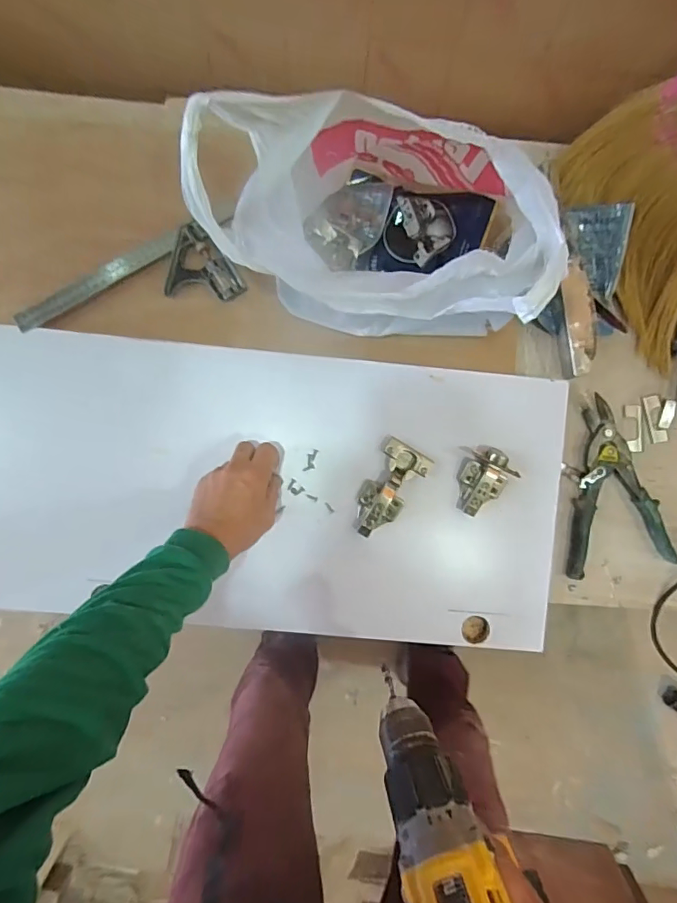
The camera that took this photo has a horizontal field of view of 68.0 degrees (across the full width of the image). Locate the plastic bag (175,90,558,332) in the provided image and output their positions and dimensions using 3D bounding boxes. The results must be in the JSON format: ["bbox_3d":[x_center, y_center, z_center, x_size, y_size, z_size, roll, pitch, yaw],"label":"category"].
[{"bbox_3d":[0.039,-0.239,0.517,0.312,0.249,0.197,13,91,-2],"label":"plastic bag"}]

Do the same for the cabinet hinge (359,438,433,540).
[{"bbox_3d":[0.063,0.048,0.612,0.060,0.022,0.118,28,90,-2],"label":"cabinet hinge"}]

